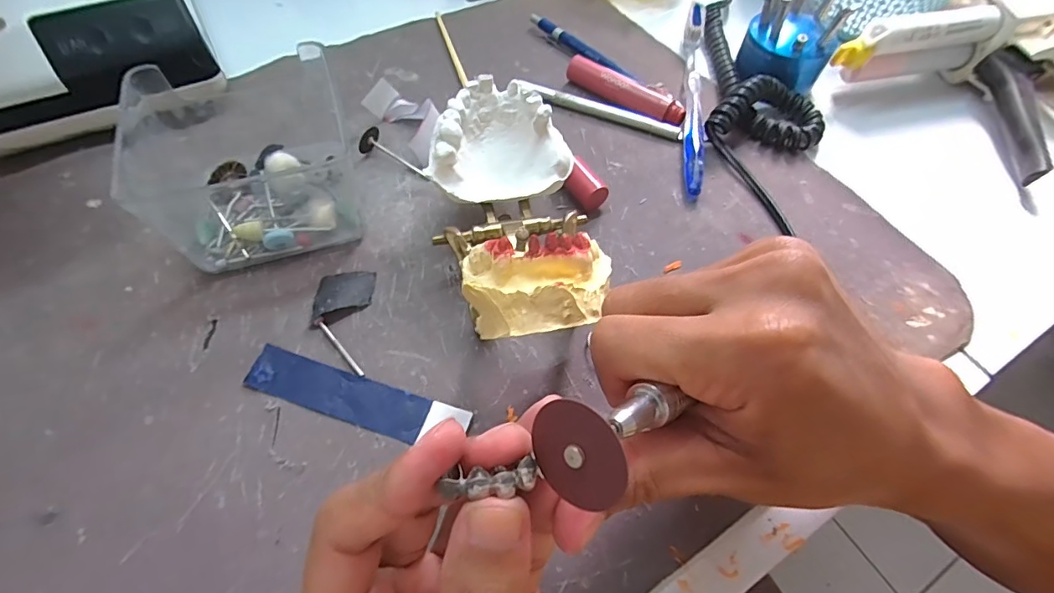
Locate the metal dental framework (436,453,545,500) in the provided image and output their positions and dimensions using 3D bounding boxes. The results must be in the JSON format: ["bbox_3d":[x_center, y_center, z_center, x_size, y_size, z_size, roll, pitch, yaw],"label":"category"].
[{"bbox_3d":[-0.008,0.044,0.119,0.023,0.005,0.007,-8,59,-6],"label":"metal dental framework"}]

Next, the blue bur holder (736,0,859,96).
[{"bbox_3d":[0.184,-0.187,0.338,0.055,0.061,0.062,21,59,10],"label":"blue bur holder"}]

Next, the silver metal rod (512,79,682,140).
[{"bbox_3d":[0.047,-0.125,0.330,0.114,0.008,0.008,21,59,10],"label":"silver metal rod"}]

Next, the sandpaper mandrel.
[{"bbox_3d":[-0.090,0.011,0.240,0.028,0.006,0.057,-5,59,-6],"label":"sandpaper mandrel"}]

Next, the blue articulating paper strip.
[{"bbox_3d":[-0.077,0.045,0.221,0.100,0.004,0.021,16,59,7],"label":"blue articulating paper strip"}]

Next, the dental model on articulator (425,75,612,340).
[{"bbox_3d":[-0.003,-0.041,0.218,0.065,0.050,0.141,-9,44,-9],"label":"dental model on articulator"}]

